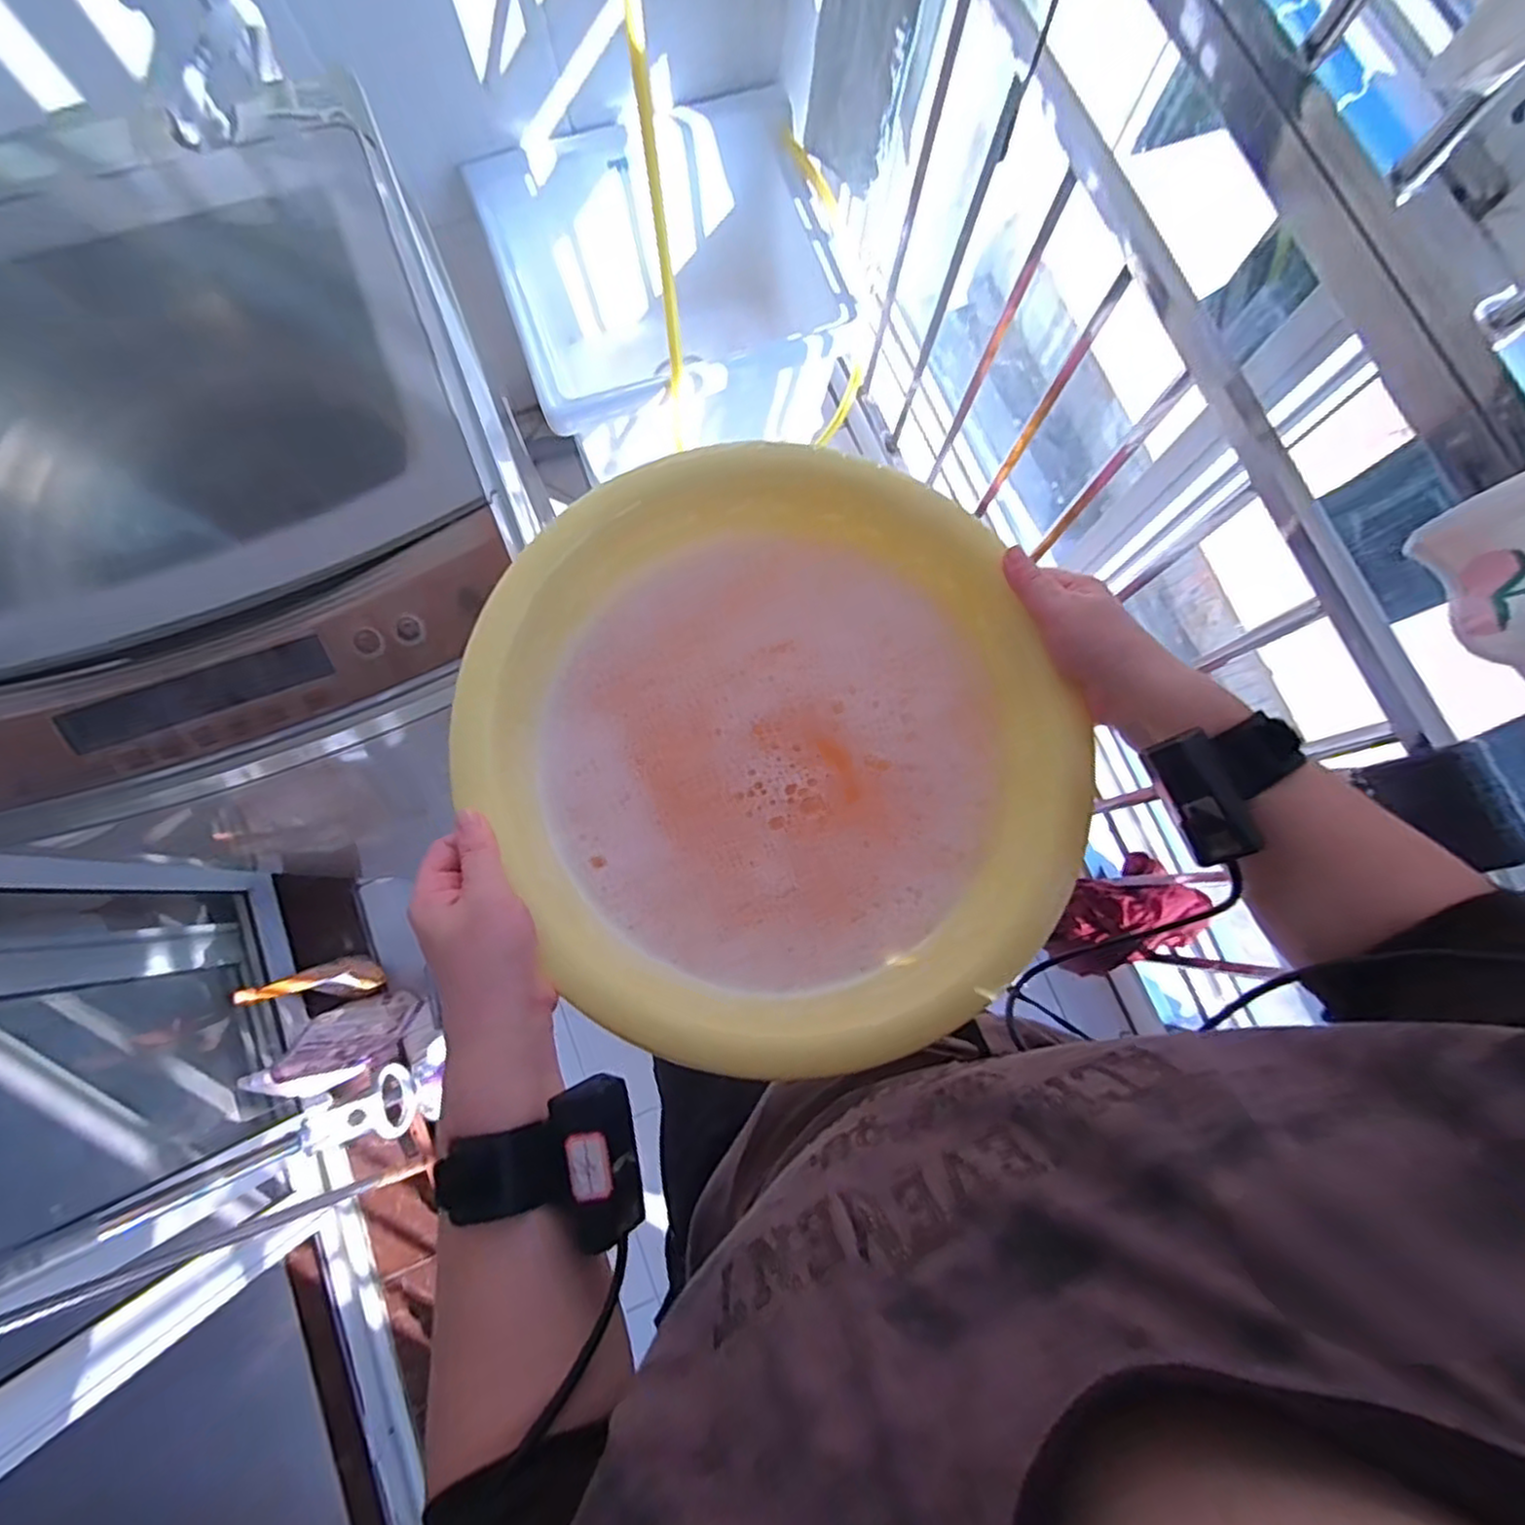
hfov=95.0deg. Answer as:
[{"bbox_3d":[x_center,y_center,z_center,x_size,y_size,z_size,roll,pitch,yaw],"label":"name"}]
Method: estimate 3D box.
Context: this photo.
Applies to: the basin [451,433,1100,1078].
[{"bbox_3d":[0.014,-0.011,0.451,0.344,0.085,0.363,0,79,-1],"label":"basin"}]

